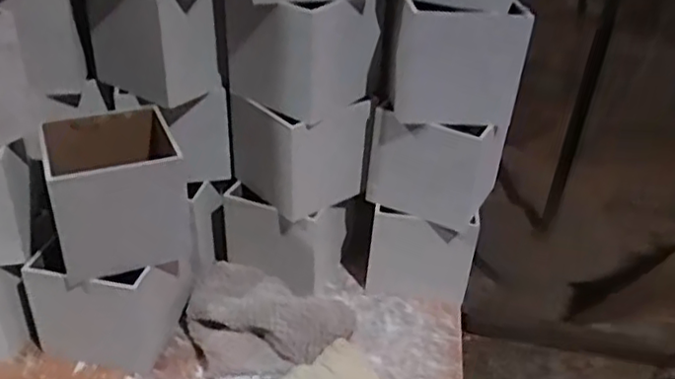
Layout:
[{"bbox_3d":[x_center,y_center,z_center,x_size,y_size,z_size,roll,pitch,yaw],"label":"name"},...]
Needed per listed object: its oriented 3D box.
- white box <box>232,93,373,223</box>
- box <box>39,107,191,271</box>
[{"bbox_3d":[-0.040,-0.047,0.691,0.095,0.100,0.112,-21,40,-33],"label":"white box"},{"bbox_3d":[-0.203,0.000,0.611,0.112,0.107,0.118,-10,35,-20],"label":"box"}]

